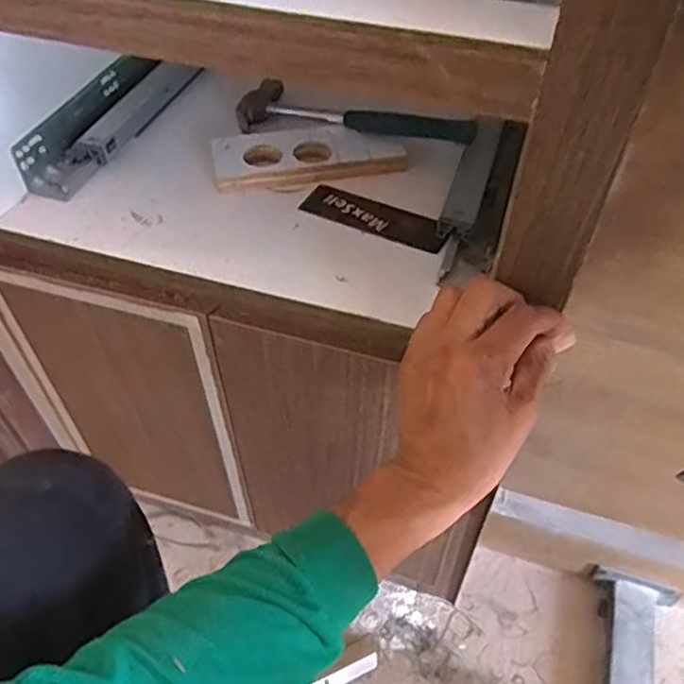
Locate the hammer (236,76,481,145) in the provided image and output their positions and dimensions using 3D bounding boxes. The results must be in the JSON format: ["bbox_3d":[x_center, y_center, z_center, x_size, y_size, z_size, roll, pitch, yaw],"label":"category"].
[{"bbox_3d":[0.001,-0.209,0.610,0.245,0.036,0.080,26,54,21],"label":"hammer"}]

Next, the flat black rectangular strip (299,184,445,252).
[{"bbox_3d":[0.029,-0.109,0.561,0.129,0.006,0.040,22,53,18],"label":"flat black rectangular strip"}]

